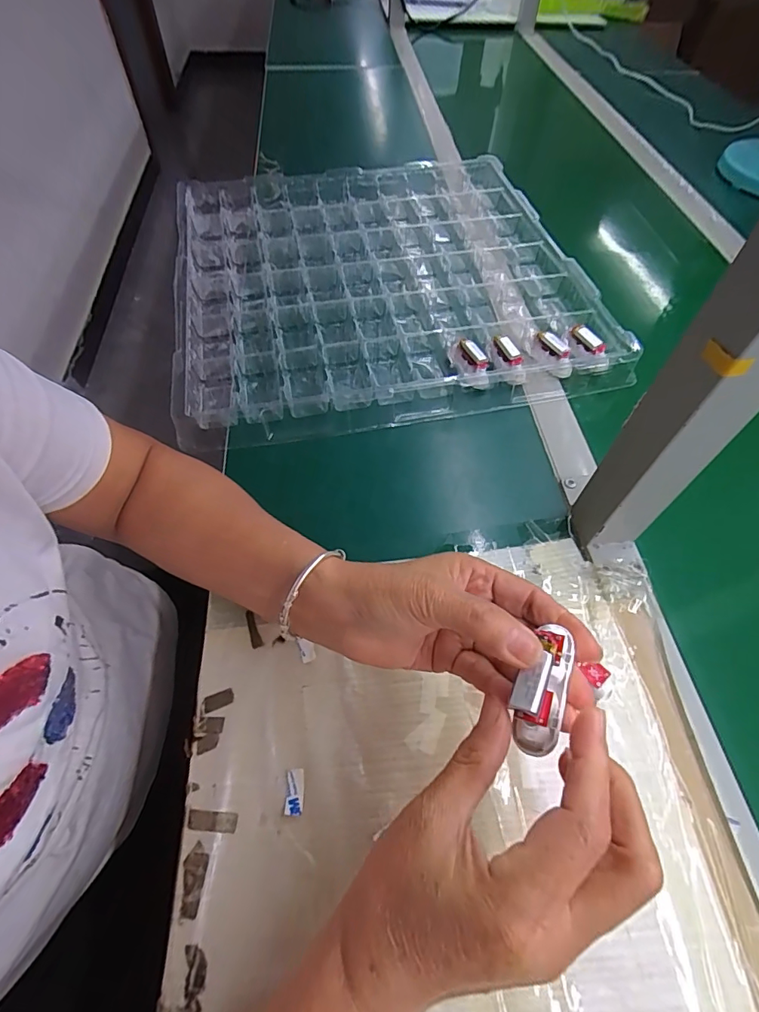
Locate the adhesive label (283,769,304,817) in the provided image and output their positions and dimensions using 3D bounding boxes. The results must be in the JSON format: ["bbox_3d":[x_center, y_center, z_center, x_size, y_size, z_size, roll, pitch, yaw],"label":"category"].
[{"bbox_3d":[-0.052,0.175,0.283,0.011,0.004,0.024,1,57,0],"label":"adhesive label"}]

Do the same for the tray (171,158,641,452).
[{"bbox_3d":[-0.003,-0.289,0.571,0.466,0.036,0.486,-9,58,-7],"label":"tray"}]

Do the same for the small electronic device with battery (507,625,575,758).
[{"bbox_3d":[0.078,0.087,0.220,0.026,0.022,0.054,23,60,13],"label":"small electronic device with battery"}]

